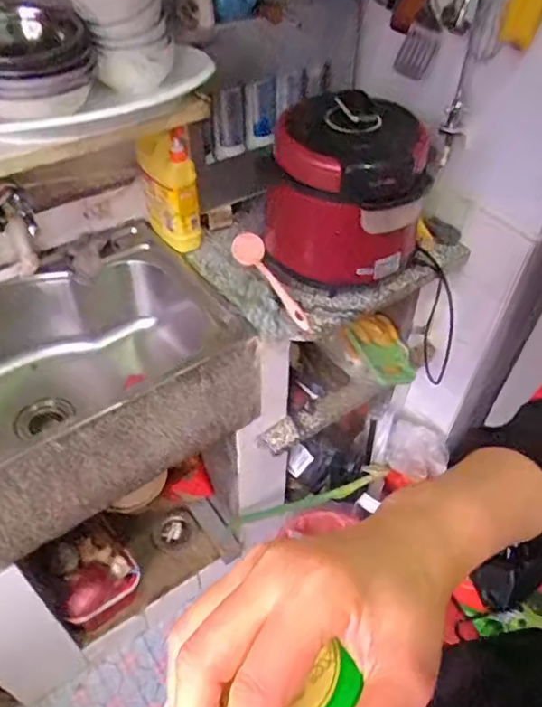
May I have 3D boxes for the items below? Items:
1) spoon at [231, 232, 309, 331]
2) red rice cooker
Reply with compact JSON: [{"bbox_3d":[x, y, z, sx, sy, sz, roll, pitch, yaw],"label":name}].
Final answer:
[{"bbox_3d":[0.003,-0.130,1.007,0.050,0.031,0.221,-25,64,-24],"label":"spoon"},{"bbox_3d":[0.133,-0.281,0.951,0.245,0.296,0.233,15,48,12],"label":"red rice cooker"}]

